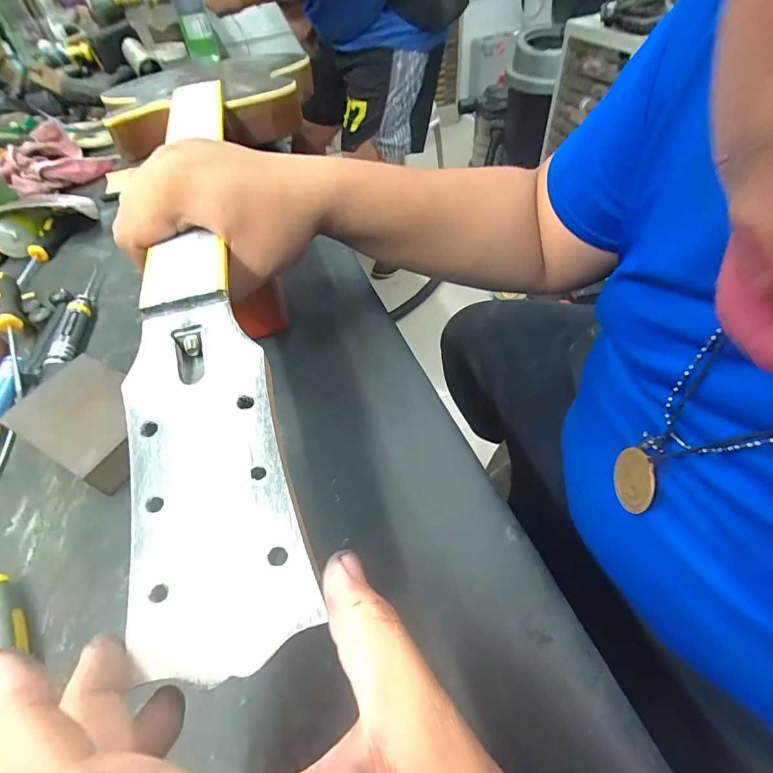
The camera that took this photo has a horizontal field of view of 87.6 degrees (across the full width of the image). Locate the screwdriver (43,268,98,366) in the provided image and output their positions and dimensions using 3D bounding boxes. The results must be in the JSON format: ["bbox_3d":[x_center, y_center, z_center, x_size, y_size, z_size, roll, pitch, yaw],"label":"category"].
[{"bbox_3d":[-0.280,-0.064,0.366,0.018,0.016,0.124,-11,51,-5],"label":"screwdriver"}]

